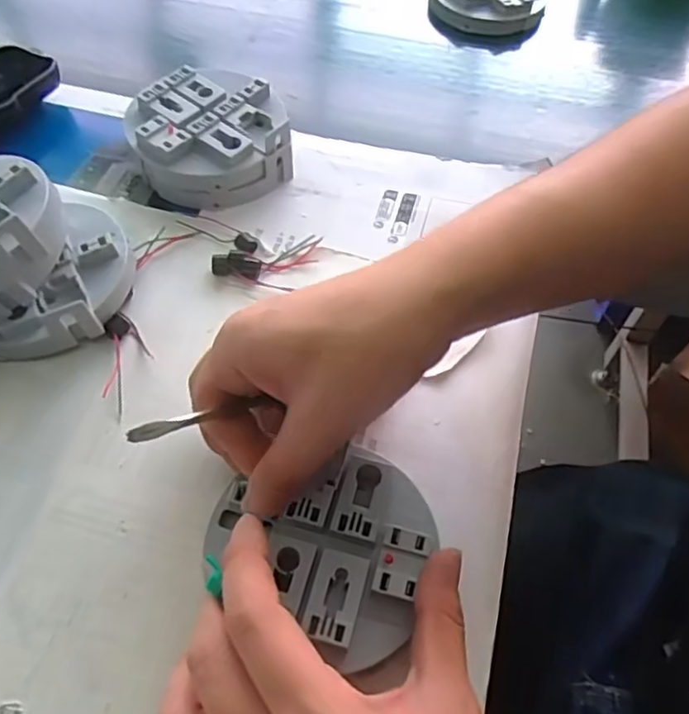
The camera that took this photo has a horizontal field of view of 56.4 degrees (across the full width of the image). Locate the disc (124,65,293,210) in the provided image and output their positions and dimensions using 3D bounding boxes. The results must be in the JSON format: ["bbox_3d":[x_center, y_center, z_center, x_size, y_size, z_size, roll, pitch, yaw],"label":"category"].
[{"bbox_3d":[-0.089,-0.147,0.429,0.100,0.043,0.092,-6,56,-6],"label":"disc"}]

